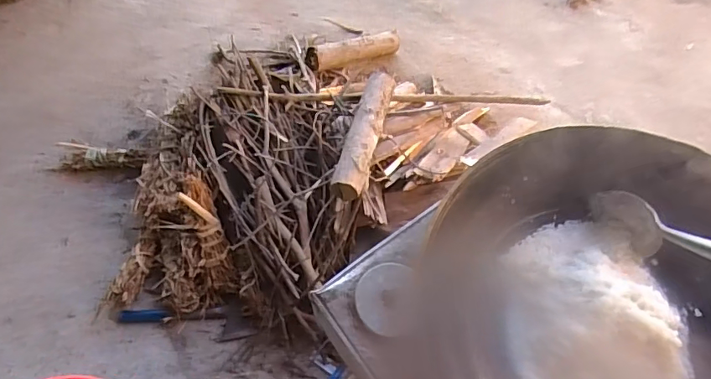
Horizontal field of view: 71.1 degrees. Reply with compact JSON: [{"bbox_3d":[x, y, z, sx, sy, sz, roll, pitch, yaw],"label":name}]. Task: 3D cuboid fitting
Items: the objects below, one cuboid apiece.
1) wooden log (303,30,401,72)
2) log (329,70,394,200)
[{"bbox_3d":[0.001,-0.521,1.835,0.407,0.074,0.075,-22,57,-31],"label":"wooden log"},{"bbox_3d":[0.026,-0.147,1.237,0.077,0.071,0.375,12,58,8],"label":"log"}]

